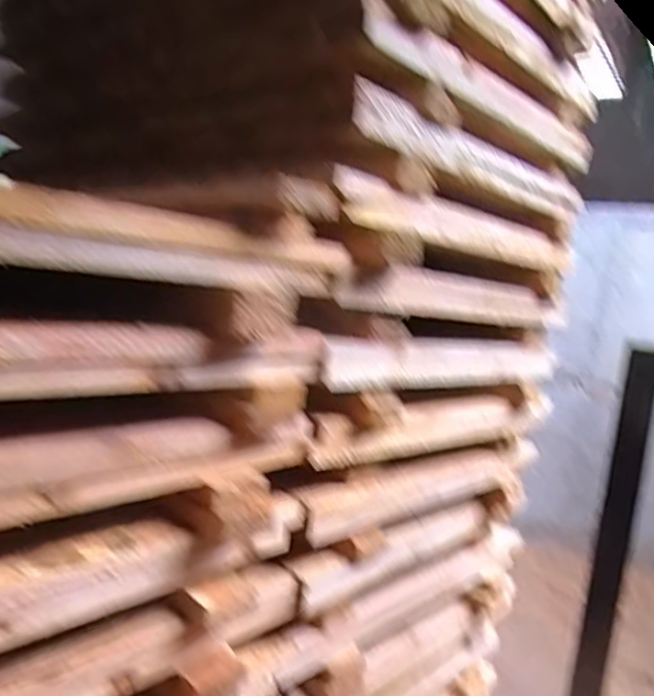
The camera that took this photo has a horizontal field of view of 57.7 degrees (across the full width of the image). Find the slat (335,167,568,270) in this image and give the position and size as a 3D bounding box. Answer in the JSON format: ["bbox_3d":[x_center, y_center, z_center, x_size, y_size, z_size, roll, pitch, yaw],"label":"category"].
[{"bbox_3d":[0.164,-0.128,0.655,0.027,0.046,0.438,8,5,43],"label":"slat"}]

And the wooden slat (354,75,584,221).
[{"bbox_3d":[0.190,-0.202,0.674,0.018,0.051,0.477,8,5,43],"label":"wooden slat"}]

